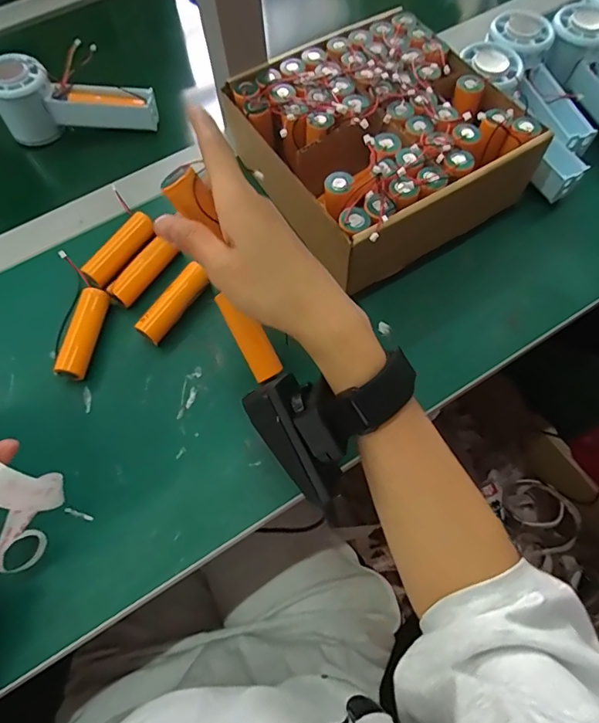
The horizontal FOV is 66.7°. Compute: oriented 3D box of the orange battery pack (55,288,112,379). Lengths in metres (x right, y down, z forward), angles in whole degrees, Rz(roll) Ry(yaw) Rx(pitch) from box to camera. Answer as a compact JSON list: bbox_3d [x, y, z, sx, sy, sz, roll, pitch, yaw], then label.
[{"bbox_3d":[-0.170,-0.022,0.357,0.020,0.019,0.073,9,67,6],"label":"orange battery pack"}]

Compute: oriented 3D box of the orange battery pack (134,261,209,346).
[{"bbox_3d":[-0.100,-0.046,0.364,0.018,0.019,0.068,32,72,15],"label":"orange battery pack"}]

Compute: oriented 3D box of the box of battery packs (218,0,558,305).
[{"bbox_3d":[0.060,-0.177,0.384,0.209,0.081,0.204,-32,72,-12],"label":"box of battery packs"}]

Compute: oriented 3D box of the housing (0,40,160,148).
[{"bbox_3d":[-0.221,-0.259,0.453,0.149,0.064,0.060,-4,65,-16],"label":"housing"}]

